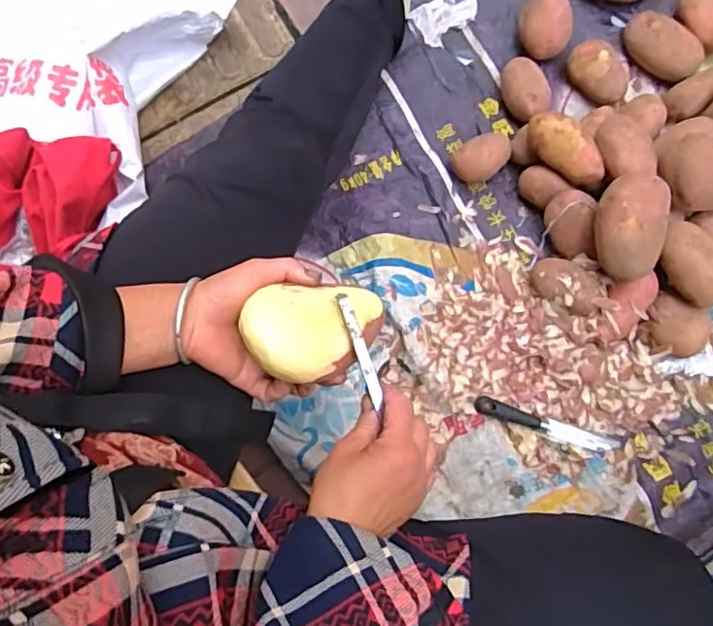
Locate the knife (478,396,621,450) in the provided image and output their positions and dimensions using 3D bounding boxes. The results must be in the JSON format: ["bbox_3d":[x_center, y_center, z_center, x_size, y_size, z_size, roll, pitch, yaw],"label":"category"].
[{"bbox_3d":[0.245,0.145,0.751,0.189,0.015,0.020,17,80,4],"label":"knife"}]

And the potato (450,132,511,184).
[{"bbox_3d":[0.173,-0.214,0.811,0.077,0.053,0.057,-21,80,1],"label":"potato"}]

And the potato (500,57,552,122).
[{"bbox_3d":[0.240,-0.317,0.834,0.059,0.043,0.095,-18,80,1],"label":"potato"}]

